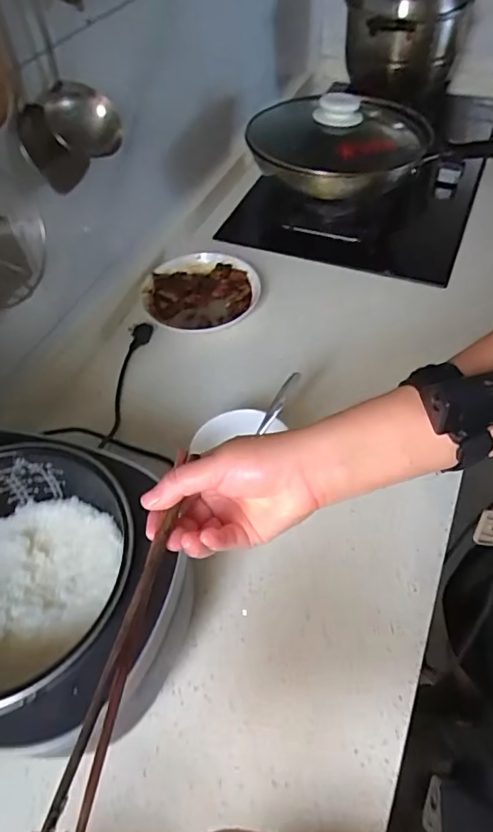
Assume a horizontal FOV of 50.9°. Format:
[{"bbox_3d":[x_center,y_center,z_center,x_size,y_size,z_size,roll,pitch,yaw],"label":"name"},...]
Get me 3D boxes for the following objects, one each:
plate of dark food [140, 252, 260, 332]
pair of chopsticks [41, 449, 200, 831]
[{"bbox_3d":[-0.075,-0.210,0.872,0.189,0.022,0.178,-2,52,2],"label":"plate of dark food"},{"bbox_3d":[-0.065,0.112,0.321,0.015,0.016,0.231,9,46,5],"label":"pair of chopsticks"}]

